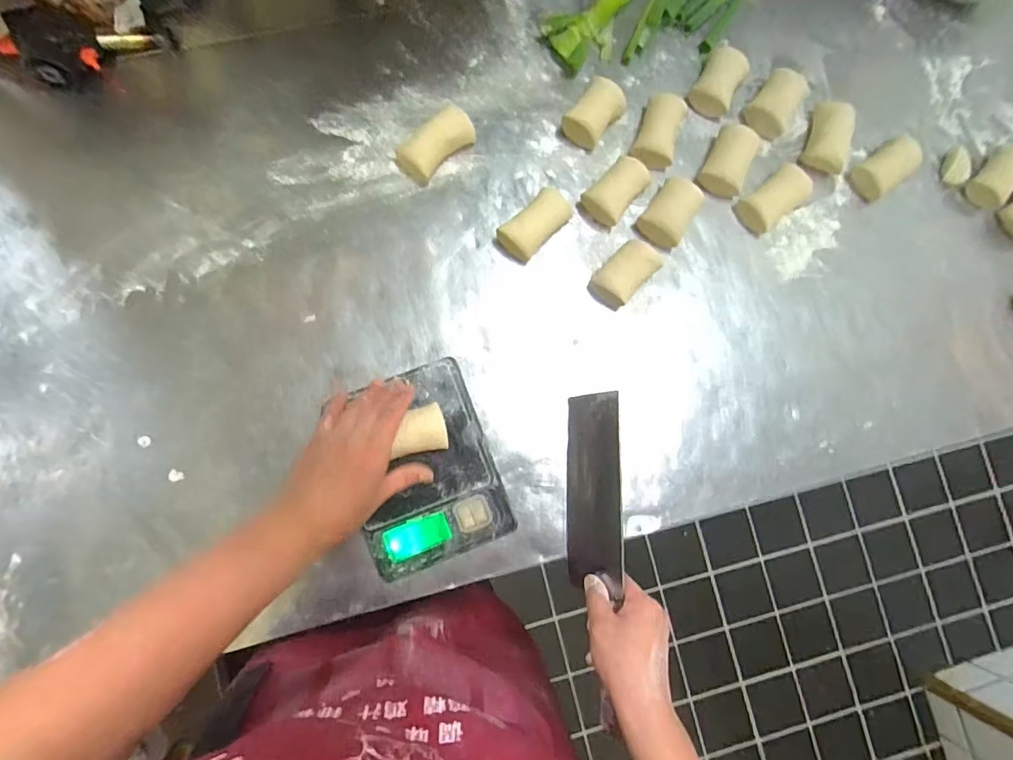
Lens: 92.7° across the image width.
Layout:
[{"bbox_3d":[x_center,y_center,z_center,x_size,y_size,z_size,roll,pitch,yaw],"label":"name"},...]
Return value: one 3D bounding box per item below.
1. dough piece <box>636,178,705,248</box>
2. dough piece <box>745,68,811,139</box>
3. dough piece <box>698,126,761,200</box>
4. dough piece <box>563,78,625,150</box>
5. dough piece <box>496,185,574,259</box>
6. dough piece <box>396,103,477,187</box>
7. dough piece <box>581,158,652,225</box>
[{"bbox_3d":[0.198,-0.202,0.583,0.052,0.029,0.073,36,83,-1],"label":"dough piece"},{"bbox_3d":[0.337,-0.343,0.596,0.056,0.033,0.069,37,83,-1],"label":"dough piece"},{"bbox_3d":[0.273,-0.268,0.586,0.051,0.031,0.076,27,83,-2],"label":"dough piece"},{"bbox_3d":[0.104,-0.318,0.580,0.050,0.032,0.078,37,83,-1],"label":"dough piece"},{"bbox_3d":[0.035,-0.182,0.561,0.094,0.033,0.047,-43,89,-7],"label":"dough piece"},{"bbox_3d":[-0.082,-0.279,0.560,0.096,0.040,0.052,-42,89,-7],"label":"dough piece"},{"bbox_3d":[0.130,-0.227,0.576,0.050,0.030,0.075,38,83,0],"label":"dough piece"}]

